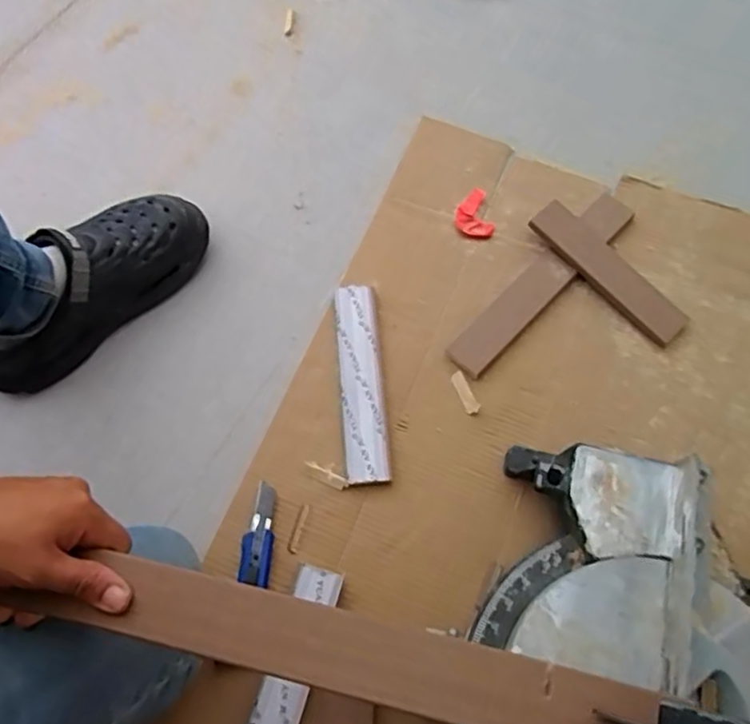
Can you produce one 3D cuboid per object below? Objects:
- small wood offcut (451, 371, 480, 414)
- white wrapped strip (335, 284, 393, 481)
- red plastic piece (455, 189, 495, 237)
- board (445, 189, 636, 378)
[{"bbox_3d":[0.102,0.035,0.722,0.014,0.004,0.050,-23,69,-8],"label":"small wood offcut"},{"bbox_3d":[-0.016,0.021,0.724,0.048,0.015,0.236,-5,67,-1],"label":"white wrapped strip"},{"bbox_3d":[0.123,-0.188,0.800,0.045,0.004,0.068,-11,67,-3],"label":"red plastic piece"},{"bbox_3d":[0.203,-0.100,0.764,0.050,0.011,0.304,42,74,17],"label":"board"}]

